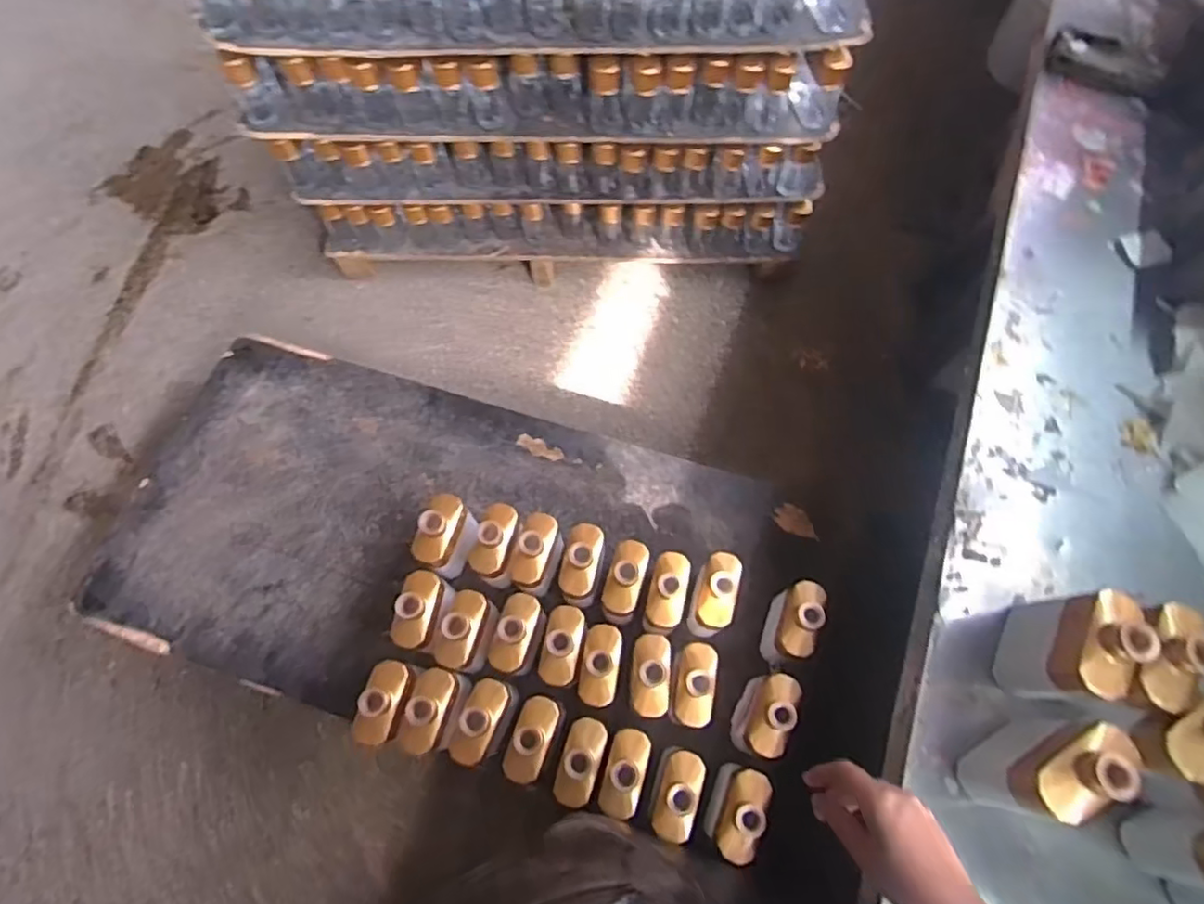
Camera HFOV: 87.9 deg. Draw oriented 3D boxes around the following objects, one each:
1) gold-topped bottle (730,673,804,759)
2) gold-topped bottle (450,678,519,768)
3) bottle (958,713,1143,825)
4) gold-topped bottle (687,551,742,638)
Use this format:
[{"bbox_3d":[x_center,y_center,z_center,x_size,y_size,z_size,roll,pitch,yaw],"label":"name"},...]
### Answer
[{"bbox_3d":[0.242,0.401,0.950,0.057,0.196,0.127,25,70,9],"label":"gold-topped bottle"},{"bbox_3d":[-0.174,0.412,0.949,0.070,0.152,0.124,18,69,7],"label":"gold-topped bottle"},{"bbox_3d":[0.455,0.315,0.635,0.115,0.187,0.045,-29,71,-12],"label":"bottle"},{"bbox_3d":[0.182,0.241,1.022,0.064,0.185,0.117,16,68,6],"label":"gold-topped bottle"}]

